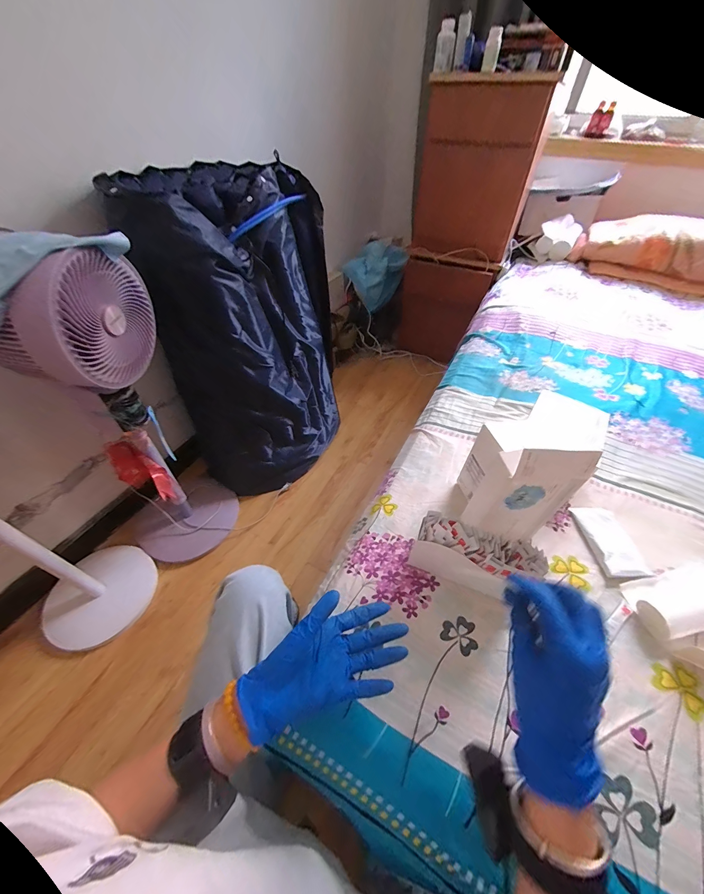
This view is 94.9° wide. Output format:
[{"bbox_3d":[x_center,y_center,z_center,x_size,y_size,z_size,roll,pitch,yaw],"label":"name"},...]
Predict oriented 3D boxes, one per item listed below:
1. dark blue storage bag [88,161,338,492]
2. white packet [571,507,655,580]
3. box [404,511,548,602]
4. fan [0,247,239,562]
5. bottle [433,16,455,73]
[{"bbox_3d":[-0.315,-0.343,1.107,0.507,0.873,0.580,-4,48,-6],"label":"dark blue storage bag"},{"bbox_3d":[0.446,0.161,0.558,0.080,0.017,0.131,1,48,-2],"label":"white packet"},{"bbox_3d":[0.173,0.165,0.460,0.170,0.095,0.061,17,50,13],"label":"box"},{"bbox_3d":[-0.558,-0.026,0.845,0.308,0.865,0.290,-28,55,-25],"label":"fan"},{"bbox_3d":[0.326,-1.405,1.133,0.062,0.116,0.050,8,48,5],"label":"bottle"}]

